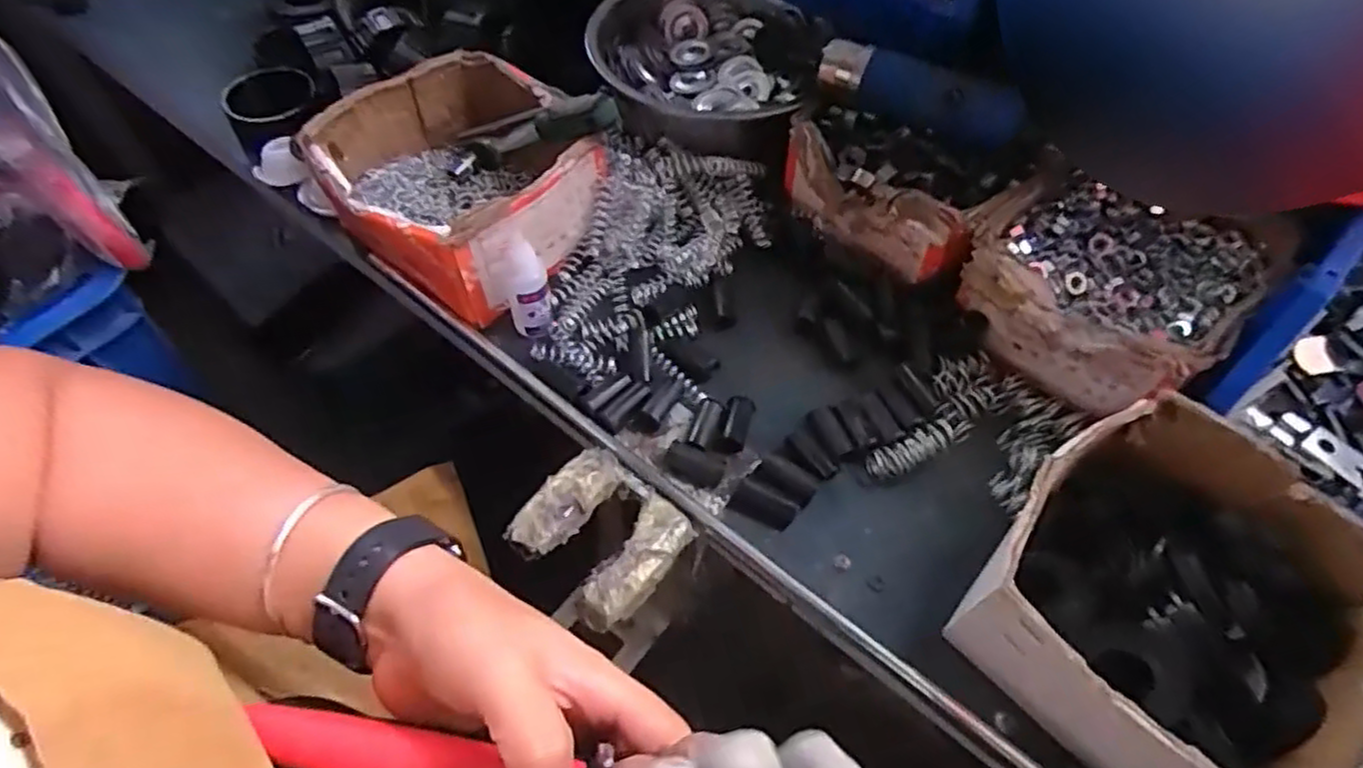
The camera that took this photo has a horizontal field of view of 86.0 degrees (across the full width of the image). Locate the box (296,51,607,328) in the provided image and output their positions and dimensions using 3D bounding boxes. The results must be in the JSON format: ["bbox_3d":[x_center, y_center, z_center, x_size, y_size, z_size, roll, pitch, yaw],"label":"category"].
[{"bbox_3d":[-0.138,-0.139,0.474,0.151,0.061,0.160,33,61,18],"label":"box"}]

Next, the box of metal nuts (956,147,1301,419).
[{"bbox_3d":[0.256,-0.067,0.439,0.163,0.061,0.139,-33,63,-21],"label":"box of metal nuts"}]

